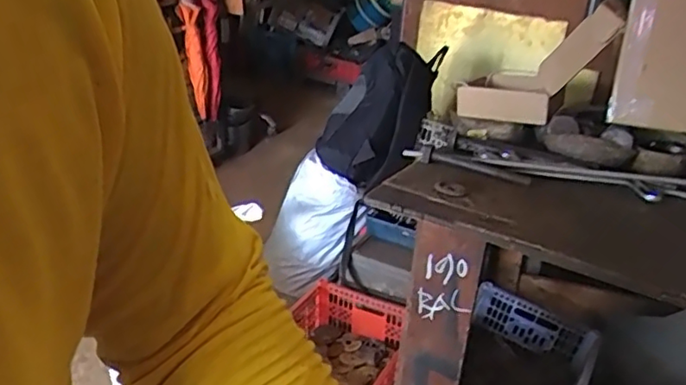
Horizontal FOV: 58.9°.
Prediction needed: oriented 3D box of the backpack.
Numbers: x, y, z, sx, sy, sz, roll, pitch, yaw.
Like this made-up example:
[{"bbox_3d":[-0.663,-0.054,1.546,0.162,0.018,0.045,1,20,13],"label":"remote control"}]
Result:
[{"bbox_3d":[0.098,-0.225,1.641,0.236,0.423,0.110,23,3,1],"label":"backpack"}]

